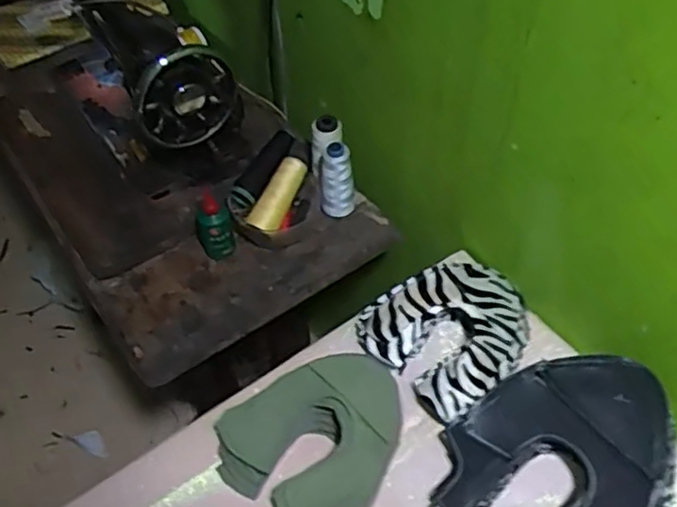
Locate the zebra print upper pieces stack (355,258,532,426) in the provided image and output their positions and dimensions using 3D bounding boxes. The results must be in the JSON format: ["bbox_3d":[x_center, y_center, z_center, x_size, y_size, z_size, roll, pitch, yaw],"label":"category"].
[{"bbox_3d":[0.123,0.090,0.773,0.172,0.081,0.182,29,58,23],"label":"zebra print upper pieces stack"}]

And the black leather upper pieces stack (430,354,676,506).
[{"bbox_3d":[0.217,0.201,0.655,0.233,0.101,0.201,-38,59,-25],"label":"black leather upper pieces stack"}]

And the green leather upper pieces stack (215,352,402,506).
[{"bbox_3d":[-0.027,0.188,0.703,0.180,0.076,0.178,28,57,22],"label":"green leather upper pieces stack"}]

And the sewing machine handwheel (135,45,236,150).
[{"bbox_3d":[-0.197,-0.202,0.861,0.128,0.129,0.035,-26,55,-18],"label":"sewing machine handwheel"}]

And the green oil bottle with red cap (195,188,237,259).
[{"bbox_3d":[-0.160,-0.037,0.866,0.044,0.096,0.031,-20,53,-13],"label":"green oil bottle with red cap"}]

